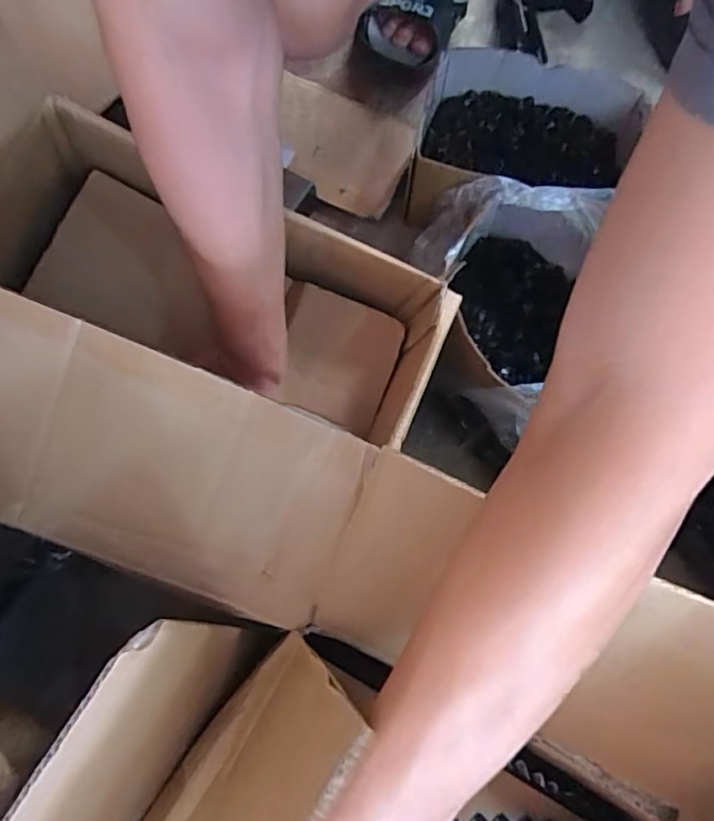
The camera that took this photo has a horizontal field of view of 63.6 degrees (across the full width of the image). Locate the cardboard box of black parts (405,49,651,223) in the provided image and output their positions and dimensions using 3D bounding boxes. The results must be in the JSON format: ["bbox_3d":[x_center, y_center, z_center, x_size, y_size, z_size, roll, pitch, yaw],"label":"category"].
[{"bbox_3d":[0.164,-0.254,0.578,0.199,0.091,0.163,14,74,4],"label":"cardboard box of black parts"}]

